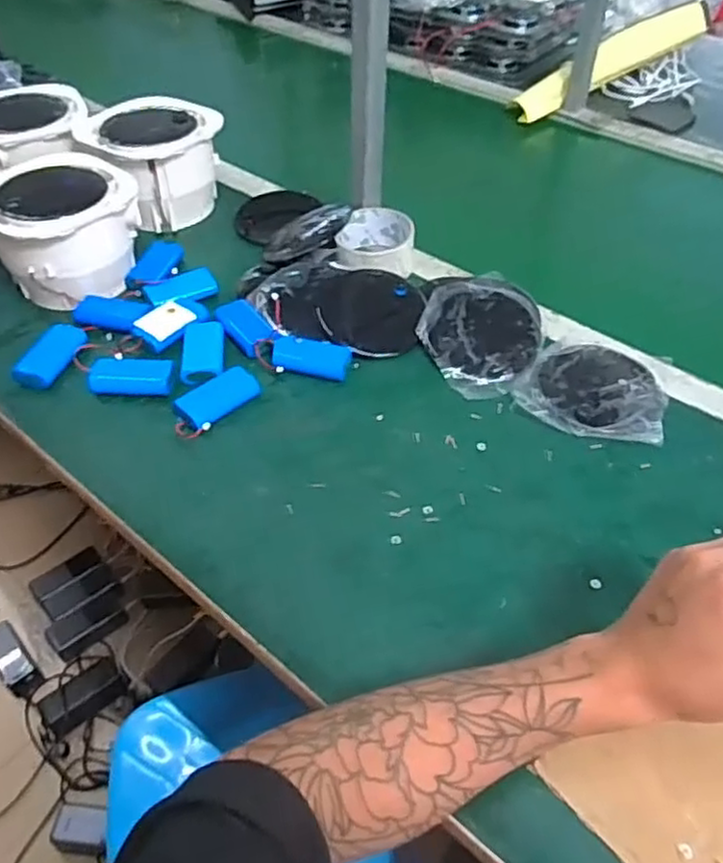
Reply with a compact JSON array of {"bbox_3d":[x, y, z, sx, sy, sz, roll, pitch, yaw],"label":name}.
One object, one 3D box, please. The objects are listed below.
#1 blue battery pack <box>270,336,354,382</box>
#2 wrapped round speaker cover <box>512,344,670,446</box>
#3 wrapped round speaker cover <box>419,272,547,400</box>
[{"bbox_3d":[-0.045,-0.066,0.613,0.067,0.015,0.036,8,48,7],"label":"blue battery pack"},{"bbox_3d":[0.202,-0.038,0.590,0.117,0.010,0.110,0,48,0],"label":"wrapped round speaker cover"},{"bbox_3d":[0.107,-0.092,0.626,0.108,0.026,0.134,11,49,10],"label":"wrapped round speaker cover"}]

